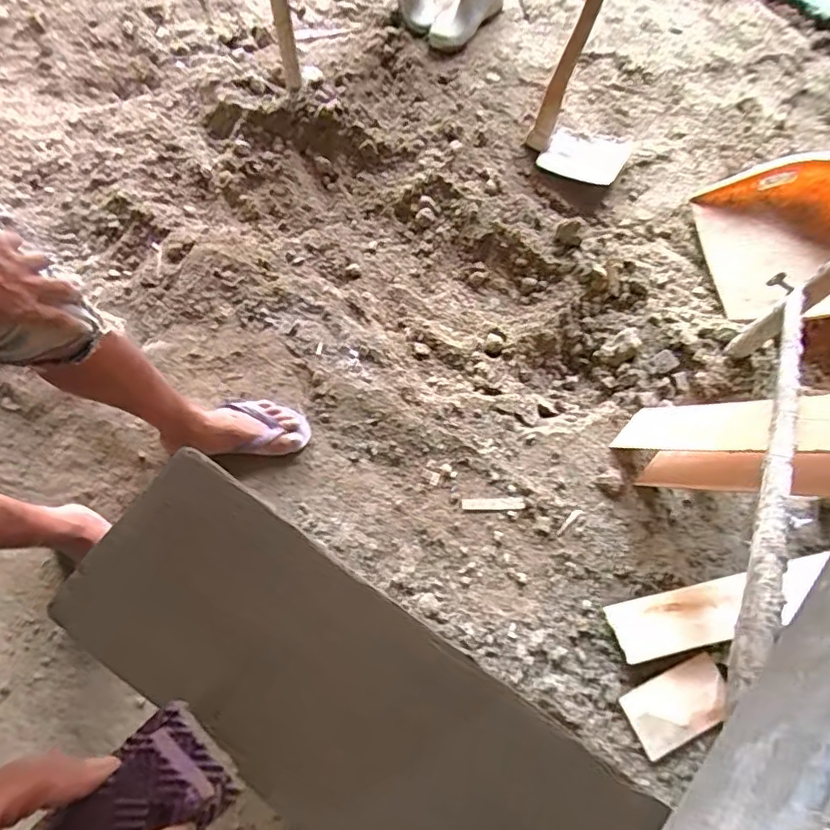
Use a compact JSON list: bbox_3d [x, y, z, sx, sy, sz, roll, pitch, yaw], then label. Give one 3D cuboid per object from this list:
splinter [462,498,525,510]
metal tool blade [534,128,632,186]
[{"bbox_3d":[0.151,0.174,1.098,0.121,0.006,0.021,-1,70,-3],"label":"splinter"},{"bbox_3d":[0.434,-0.665,1.451,0.213,0.026,0.160,17,72,3],"label":"metal tool blade"}]

